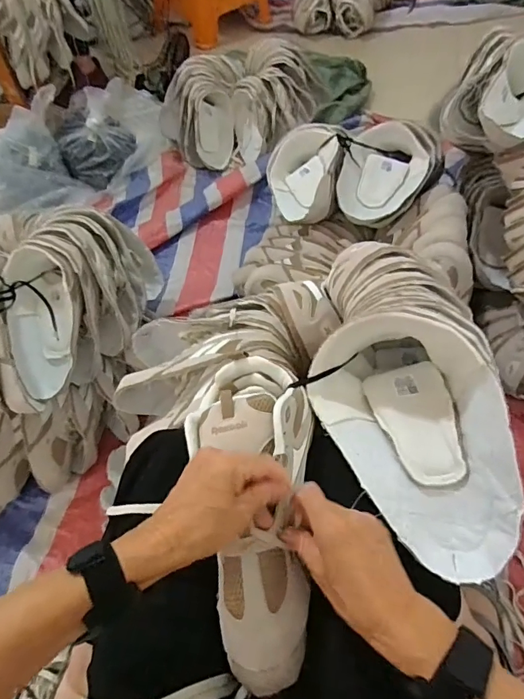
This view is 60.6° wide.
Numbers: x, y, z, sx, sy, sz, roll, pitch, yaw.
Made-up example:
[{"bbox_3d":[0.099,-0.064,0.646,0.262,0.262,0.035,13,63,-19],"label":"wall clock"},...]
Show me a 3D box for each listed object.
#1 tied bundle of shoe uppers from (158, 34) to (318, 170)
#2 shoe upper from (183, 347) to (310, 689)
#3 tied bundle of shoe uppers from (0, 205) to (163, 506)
[{"bbox_3d":[-0.079,-0.742,1.333,0.431,0.177,0.375,-36,60,-19],"label":"tied bundle of shoe uppers"},{"bbox_3d":[-0.010,0.138,0.398,0.108,0.056,0.279,-1,70,4],"label":"shoe upper"},{"bbox_3d":[-0.449,-0.016,0.793,0.482,0.296,0.469,-2,55,3],"label":"tied bundle of shoe uppers"}]

